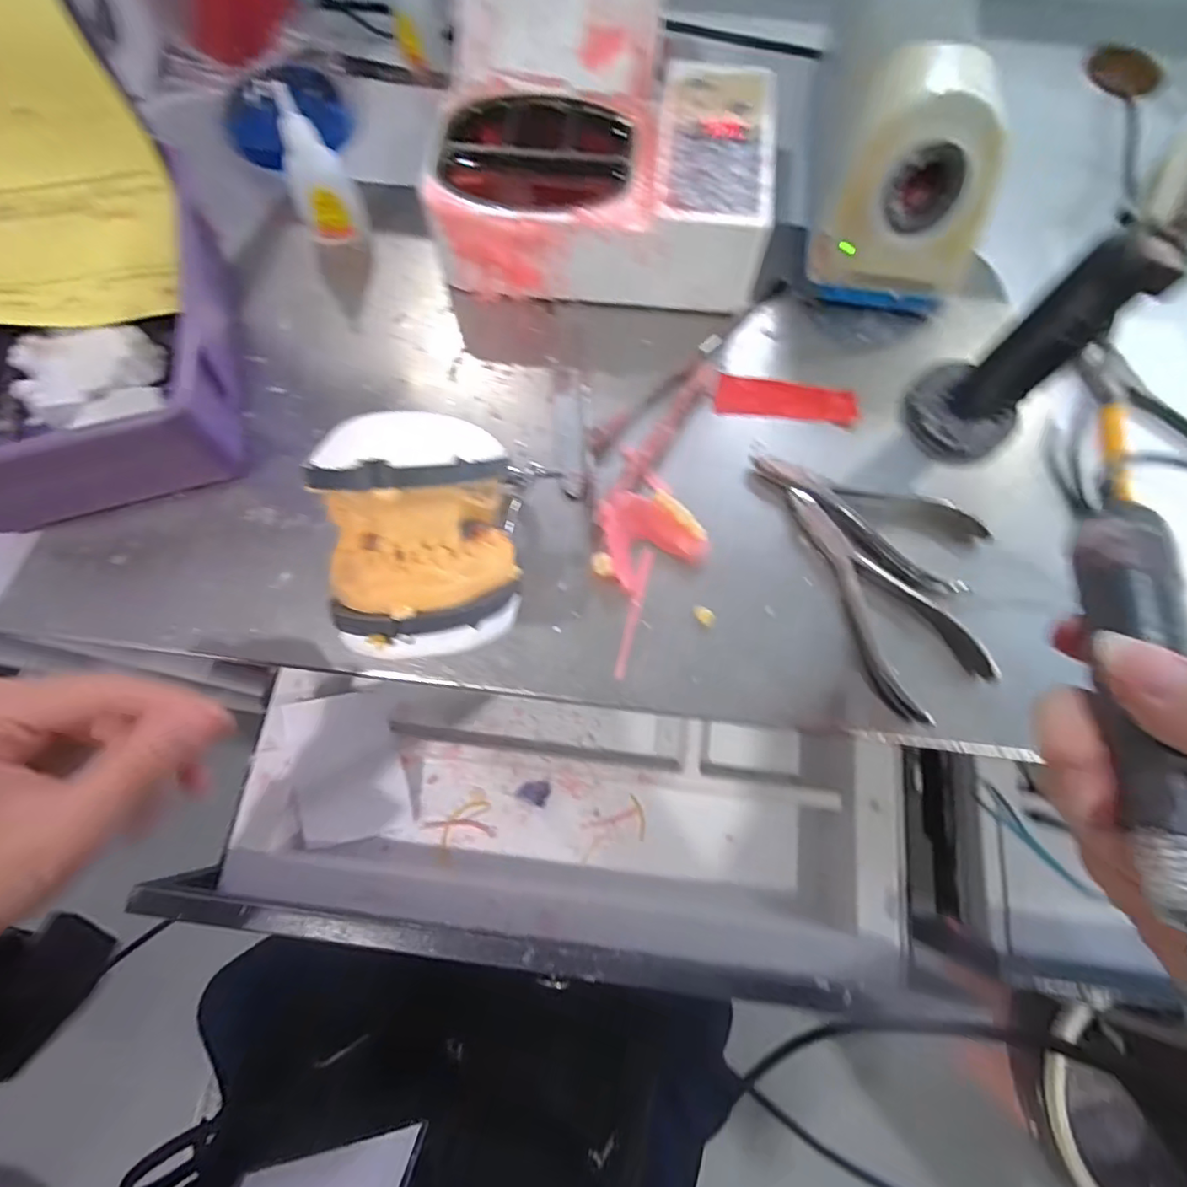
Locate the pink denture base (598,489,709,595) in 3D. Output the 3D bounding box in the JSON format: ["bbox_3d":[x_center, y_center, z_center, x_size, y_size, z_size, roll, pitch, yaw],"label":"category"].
[{"bbox_3d":[0.029,-0.031,0.291,0.049,0.017,0.046,-24,75,-8],"label":"pink denture base"}]

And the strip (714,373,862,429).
[{"bbox_3d":[0.113,-0.112,0.330,0.081,0.006,0.025,6,86,4],"label":"strip"}]

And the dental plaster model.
[{"bbox_3d":[-0.066,-0.025,0.211,0.070,0.062,0.086,-5,104,4],"label":"dental plaster model"}]

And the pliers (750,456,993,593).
[{"bbox_3d":[0.144,-0.043,0.304,0.124,0.008,0.050,20,74,5],"label":"pliers"}]

